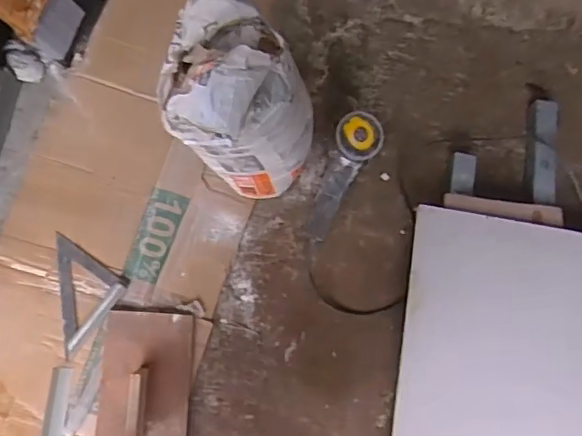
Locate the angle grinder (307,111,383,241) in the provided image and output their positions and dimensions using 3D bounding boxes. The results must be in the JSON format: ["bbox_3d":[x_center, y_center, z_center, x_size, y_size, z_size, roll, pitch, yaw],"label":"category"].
[{"bbox_3d":[0.109,-0.086,1.220,0.097,0.112,0.276,24,73,6],"label":"angle grinder"}]

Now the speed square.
[{"bbox_3d":[-0.460,0.160,1.164,0.179,0.027,0.191,32,74,8],"label":"speed square"}]

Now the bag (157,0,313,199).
[{"bbox_3d":[-0.084,-0.175,1.031,0.244,0.502,0.219,4,72,0],"label":"bag"}]

